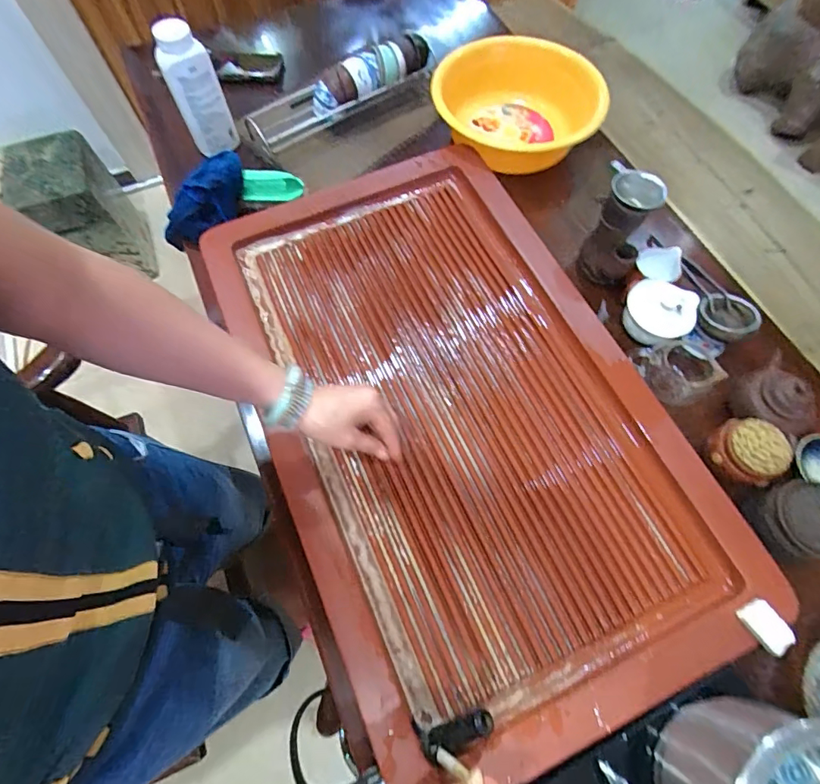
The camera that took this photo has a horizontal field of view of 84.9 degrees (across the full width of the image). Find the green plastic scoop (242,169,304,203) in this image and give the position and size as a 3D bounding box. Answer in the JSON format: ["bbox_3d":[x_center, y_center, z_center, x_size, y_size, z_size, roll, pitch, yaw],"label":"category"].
[{"bbox_3d":[-0.225,-0.338,0.734,0.097,0.052,0.028,0,55,1],"label":"green plastic scoop"}]

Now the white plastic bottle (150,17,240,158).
[{"bbox_3d":[-0.339,-0.473,0.716,0.081,0.184,0.057,-26,72,-7],"label":"white plastic bottle"}]

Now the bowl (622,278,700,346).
[{"bbox_3d":[0.350,-0.113,0.632,0.084,0.066,0.090,0,67,0],"label":"bowl"}]

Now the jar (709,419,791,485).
[{"bbox_3d":[0.408,0.068,0.538,0.066,0.048,0.068,22,68,9],"label":"jar"}]

